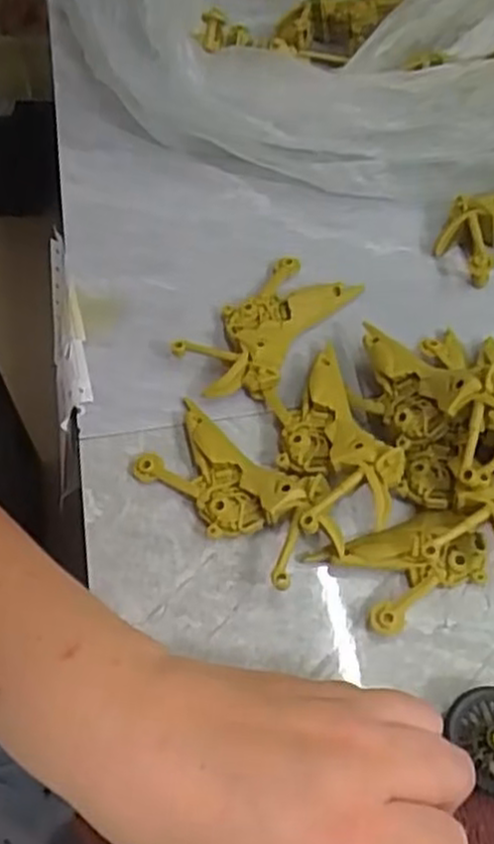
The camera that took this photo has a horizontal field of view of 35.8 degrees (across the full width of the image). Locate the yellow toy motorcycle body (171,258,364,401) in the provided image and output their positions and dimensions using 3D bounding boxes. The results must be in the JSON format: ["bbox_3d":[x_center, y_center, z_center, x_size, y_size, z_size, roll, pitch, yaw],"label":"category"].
[{"bbox_3d":[0.011,-0.049,0.391,0.049,0.021,0.097,34,64,19],"label":"yellow toy motorcycle body"}]

